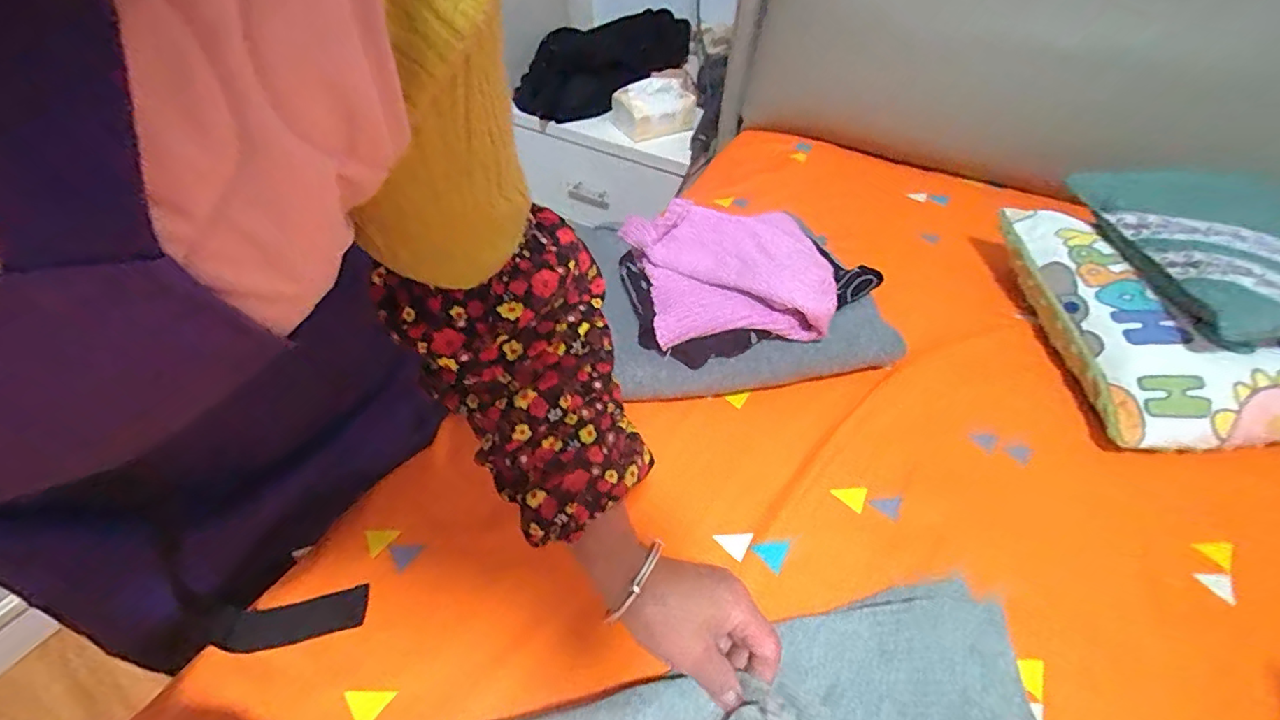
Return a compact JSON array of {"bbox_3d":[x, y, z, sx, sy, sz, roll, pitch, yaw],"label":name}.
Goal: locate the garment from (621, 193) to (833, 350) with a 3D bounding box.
[{"bbox_3d":[0.097,-0.093,0.530,0.200,0.070,0.167,-8,48,-10],"label":"garment"}]

